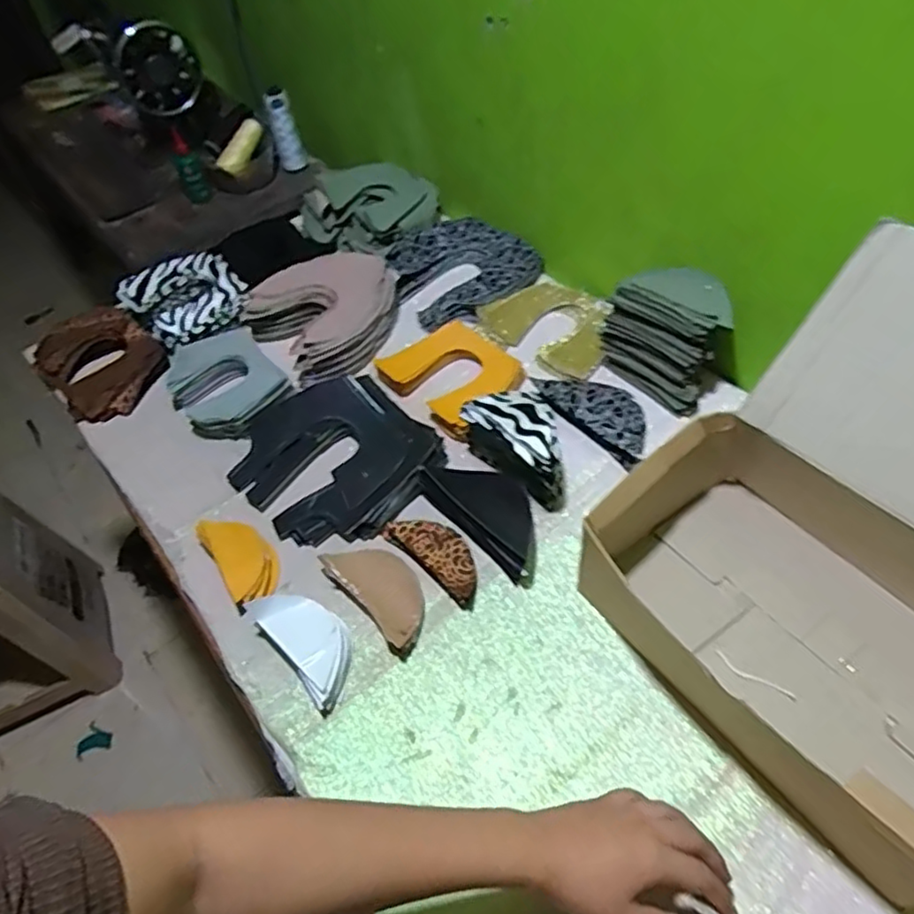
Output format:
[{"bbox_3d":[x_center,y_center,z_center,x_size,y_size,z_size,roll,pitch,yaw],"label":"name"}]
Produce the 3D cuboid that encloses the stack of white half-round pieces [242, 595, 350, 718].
[{"bbox_3d":[-0.137,0.163,0.597,0.059,0.030,0.125,-37,56,-22],"label":"stack of white half-round pieces"}]

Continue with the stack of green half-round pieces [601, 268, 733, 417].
[{"bbox_3d":[0.235,-0.140,0.724,0.076,0.111,0.136,-31,54,-18],"label":"stack of green half-round pieces"}]

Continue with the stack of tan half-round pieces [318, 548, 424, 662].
[{"bbox_3d":[-0.072,0.124,0.620,0.058,0.027,0.122,-37,56,-22],"label":"stack of tan half-round pieces"}]

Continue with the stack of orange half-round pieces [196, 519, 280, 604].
[{"bbox_3d":[-0.216,0.101,0.665,0.054,0.023,0.108,-32,55,-19],"label":"stack of orange half-round pieces"}]

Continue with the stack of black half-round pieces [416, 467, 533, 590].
[{"bbox_3d":[0.037,0.053,0.659,0.075,0.030,0.150,-36,56,-21],"label":"stack of black half-round pieces"}]

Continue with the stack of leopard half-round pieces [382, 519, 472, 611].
[{"bbox_3d":[-0.018,0.093,0.644,0.048,0.021,0.119,-39,57,-23],"label":"stack of leopard half-round pieces"}]

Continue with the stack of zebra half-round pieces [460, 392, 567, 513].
[{"bbox_3d":[0.065,-0.019,0.671,0.061,0.064,0.124,-37,56,-22],"label":"stack of zebra half-round pieces"}]

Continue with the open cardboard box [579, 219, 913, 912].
[{"bbox_3d":[0.326,0.053,0.480,0.325,0.251,0.325,-30,54,-17],"label":"open cardboard box"}]

